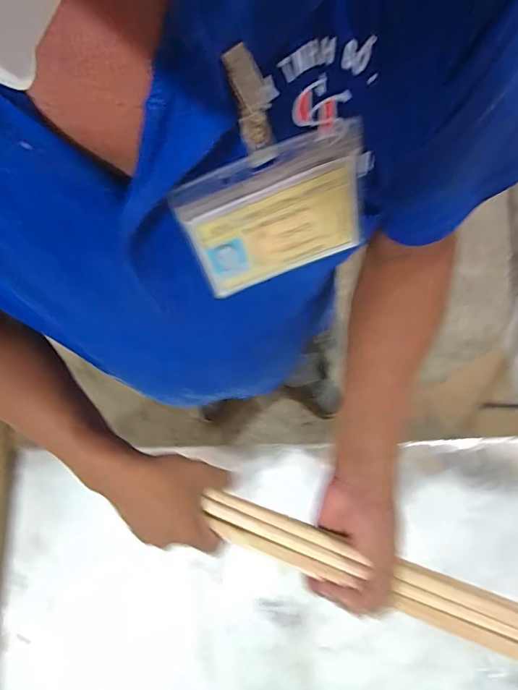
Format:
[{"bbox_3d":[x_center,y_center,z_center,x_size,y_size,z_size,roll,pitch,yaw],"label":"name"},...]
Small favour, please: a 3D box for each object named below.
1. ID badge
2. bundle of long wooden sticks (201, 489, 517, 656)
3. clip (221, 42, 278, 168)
[{"bbox_3d":[0.009,-0.069,0.232,0.096,0.083,0.004,-21,54,-2],"label":"ID badge"},{"bbox_3d":[0.181,0.237,0.373,0.506,0.025,0.038,15,78,17],"label":"bundle of long wooden sticks"},{"bbox_3d":[-0.002,-0.101,0.181,0.016,0.050,0.007,-36,58,-7],"label":"clip"}]

